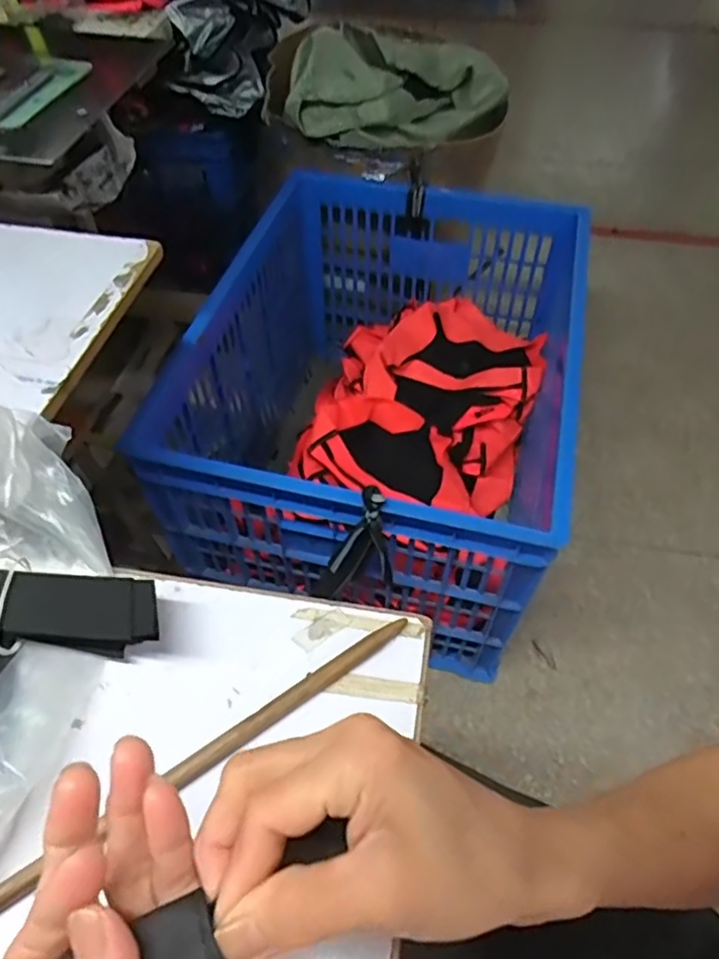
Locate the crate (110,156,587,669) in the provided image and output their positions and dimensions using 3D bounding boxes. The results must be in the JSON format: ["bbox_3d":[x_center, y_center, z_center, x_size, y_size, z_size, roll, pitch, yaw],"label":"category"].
[{"bbox_3d":[0.055,-0.139,1.304,0.637,0.525,0.836,10,53,8],"label":"crate"}]

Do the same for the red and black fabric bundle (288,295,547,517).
[{"bbox_3d":[0.133,-0.137,1.399,0.449,0.241,0.570,12,53,9],"label":"red and black fabric bundle"}]

